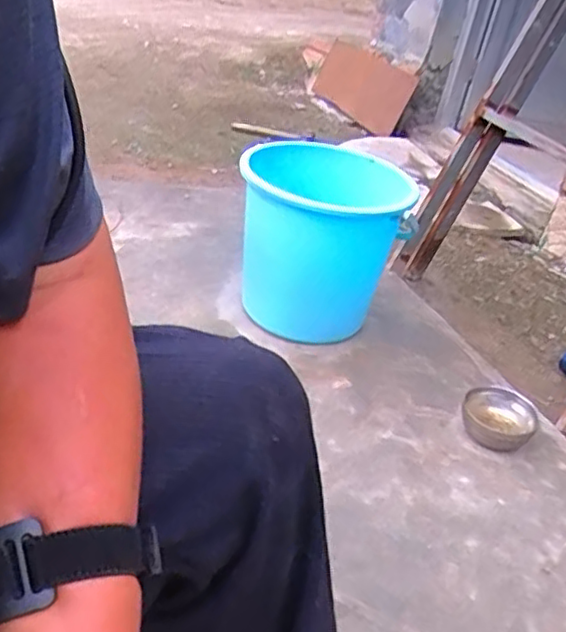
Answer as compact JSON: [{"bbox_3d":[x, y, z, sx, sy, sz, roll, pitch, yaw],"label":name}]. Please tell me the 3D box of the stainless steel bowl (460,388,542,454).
[{"bbox_3d":[0.378,0.183,1.179,0.128,0.063,0.121,5,34,-3],"label":"stainless steel bowl"}]

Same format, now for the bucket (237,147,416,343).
[{"bbox_3d":[0.080,-0.145,1.392,0.328,0.347,0.395,7,31,-9],"label":"bucket"}]

